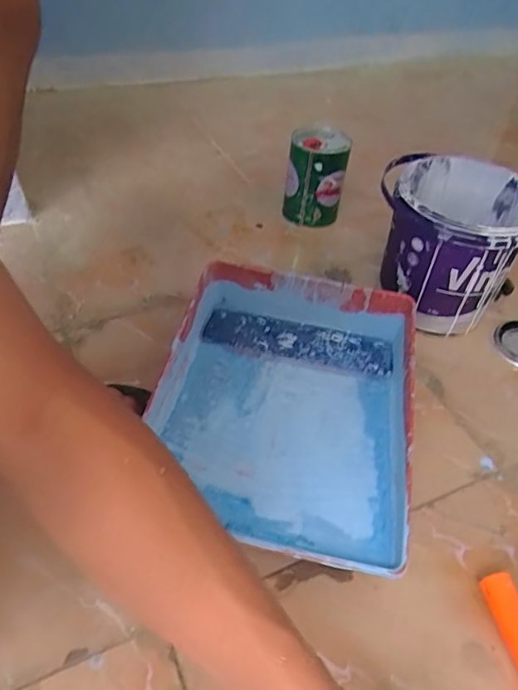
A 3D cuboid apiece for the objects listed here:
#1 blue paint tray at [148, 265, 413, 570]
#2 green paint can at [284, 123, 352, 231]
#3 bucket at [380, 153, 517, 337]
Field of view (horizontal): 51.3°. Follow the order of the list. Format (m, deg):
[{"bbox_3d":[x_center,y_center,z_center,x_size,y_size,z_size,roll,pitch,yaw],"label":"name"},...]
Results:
[{"bbox_3d":[0.033,0.063,0.628,0.284,0.076,0.363,12,45,5],"label":"blue paint tray"},{"bbox_3d":[0.100,-0.295,0.952,0.100,0.144,0.109,4,45,-4],"label":"green paint can"},{"bbox_3d":[0.271,-0.140,0.784,0.181,0.192,0.193,4,45,-4],"label":"bucket"}]

